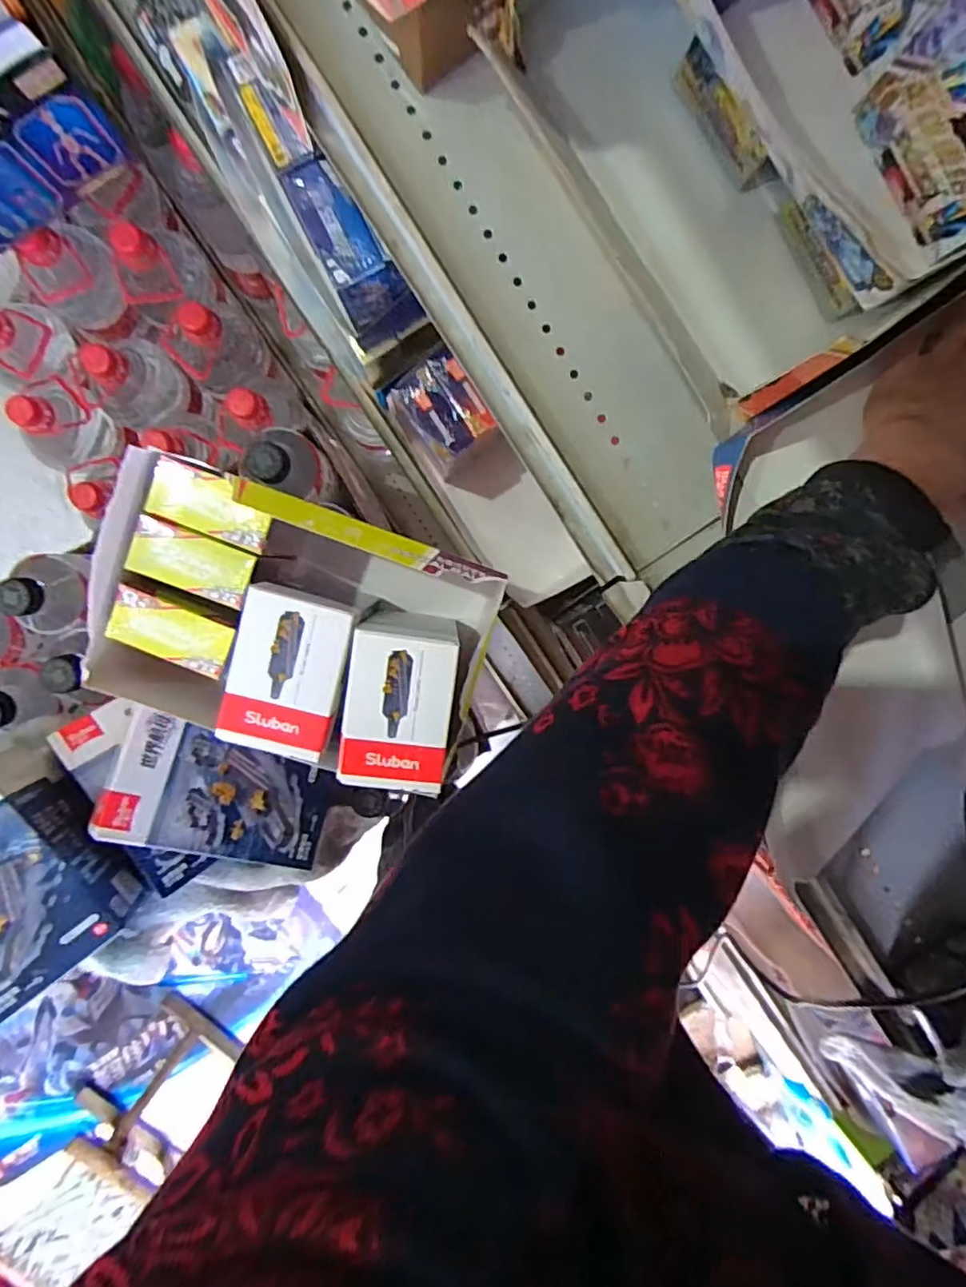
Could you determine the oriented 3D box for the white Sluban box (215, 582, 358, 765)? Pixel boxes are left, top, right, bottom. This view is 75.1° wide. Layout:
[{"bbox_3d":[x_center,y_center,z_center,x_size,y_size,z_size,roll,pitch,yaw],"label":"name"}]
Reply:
[{"bbox_3d":[-0.115,0.017,0.372,0.066,0.035,0.096,14,95,-7],"label":"white Sluban box"}]

